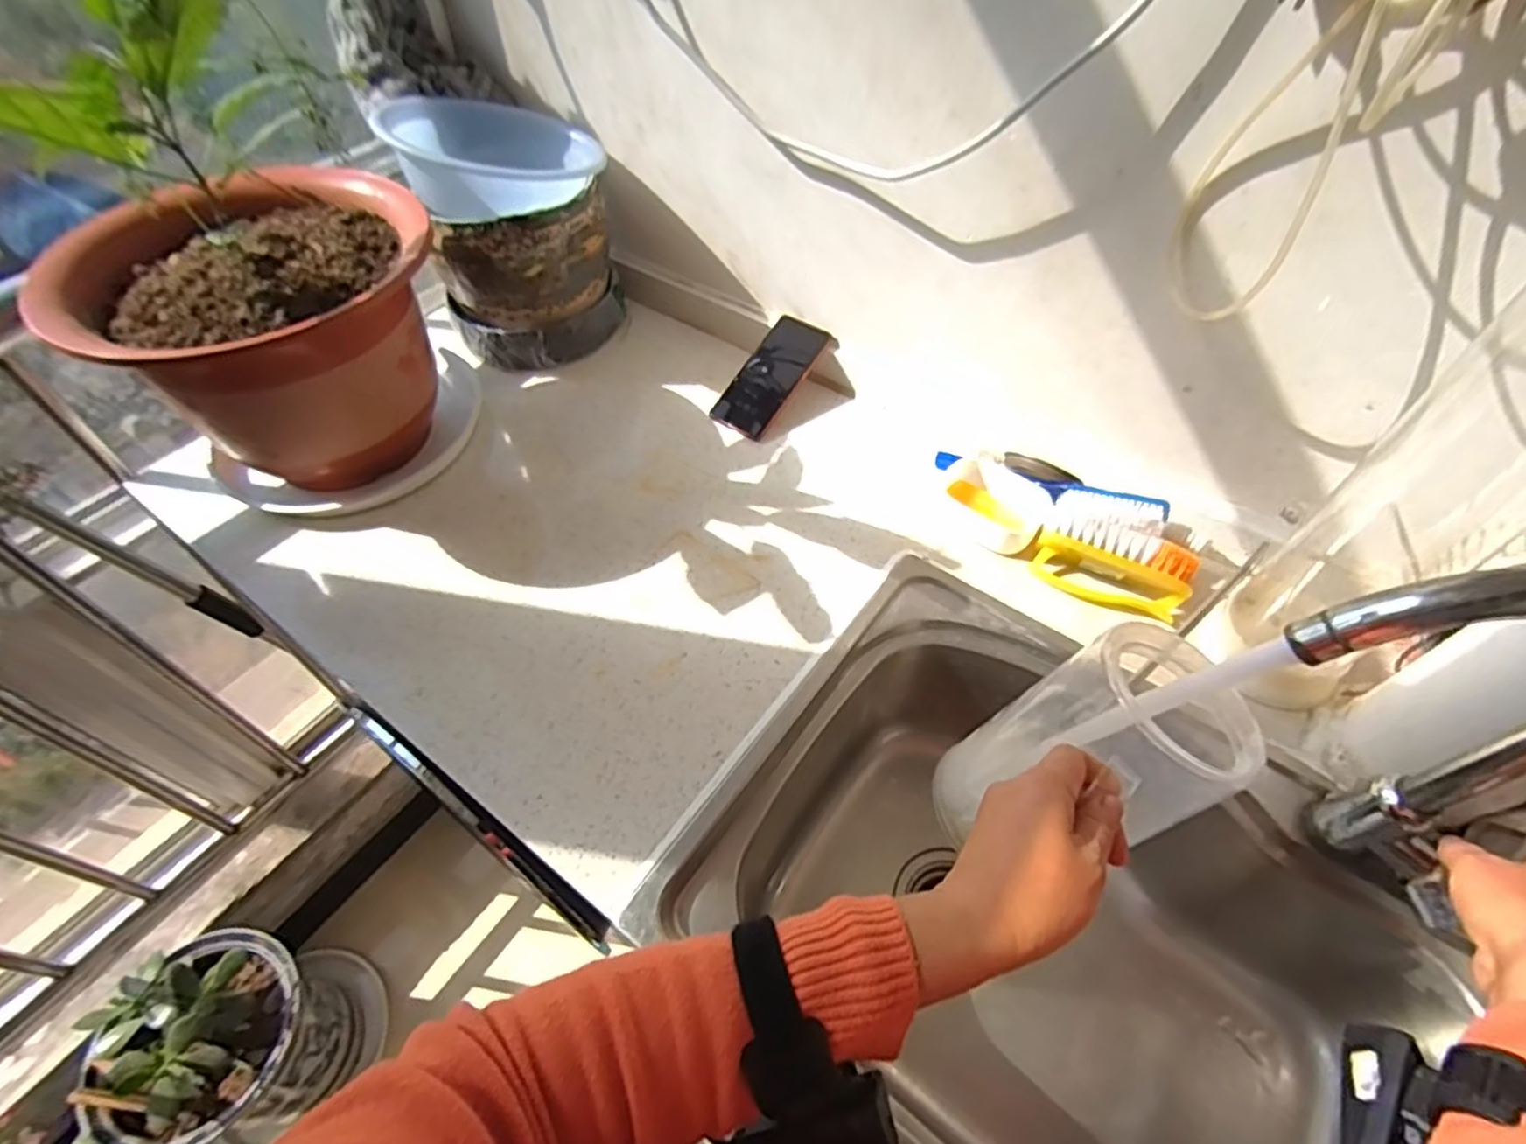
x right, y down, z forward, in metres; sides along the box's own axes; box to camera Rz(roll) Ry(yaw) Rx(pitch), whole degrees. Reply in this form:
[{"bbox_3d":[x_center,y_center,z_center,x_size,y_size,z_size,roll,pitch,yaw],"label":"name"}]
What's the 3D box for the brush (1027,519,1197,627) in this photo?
[{"bbox_3d":[0.327,-0.006,0.645,0.133,0.054,0.049,19,55,15],"label":"brush"}]

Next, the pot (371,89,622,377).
[{"bbox_3d":[-0.297,-0.415,0.847,0.208,0.242,0.237,-18,54,-12],"label":"pot"}]

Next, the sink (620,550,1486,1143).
[{"bbox_3d":[0.218,0.290,0.586,0.484,0.216,0.405,31,58,21],"label":"sink"}]

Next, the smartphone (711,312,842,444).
[{"bbox_3d":[0.010,-0.231,0.819,0.077,0.014,0.158,35,82,15],"label":"smartphone"}]

